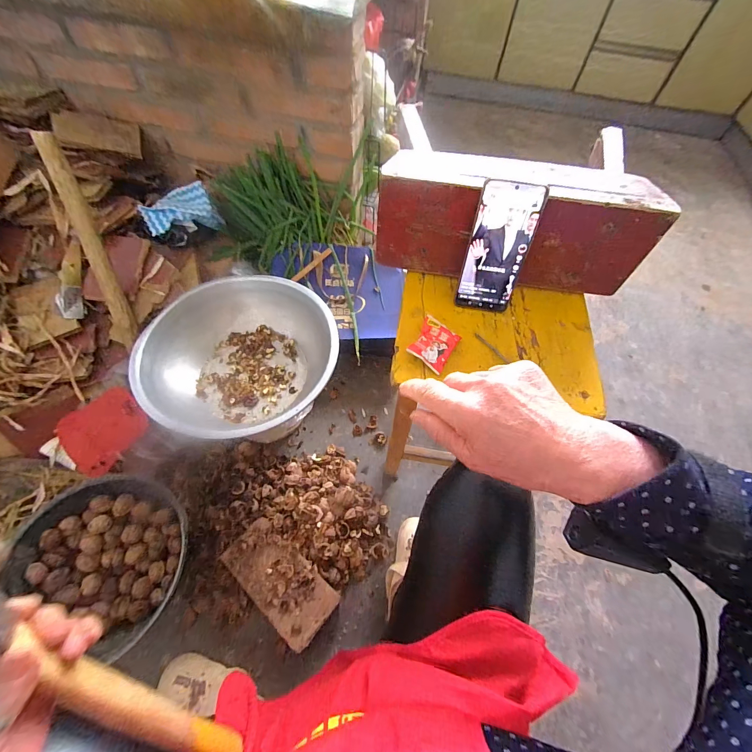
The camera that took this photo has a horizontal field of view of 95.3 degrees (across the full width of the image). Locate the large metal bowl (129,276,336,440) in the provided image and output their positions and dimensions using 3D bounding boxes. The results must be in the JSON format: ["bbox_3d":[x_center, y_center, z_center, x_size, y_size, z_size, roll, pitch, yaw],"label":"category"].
[{"bbox_3d":[-0.268,-0.036,0.716,0.372,0.119,0.358,1,59,-2],"label":"large metal bowl"}]

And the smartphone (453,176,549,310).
[{"bbox_3d":[0.157,-0.160,0.444,0.076,0.160,0.006,7,38,2],"label":"smartphone"}]

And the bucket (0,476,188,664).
[{"bbox_3d":[-0.487,0.344,0.655,0.295,0.159,0.252,33,63,15],"label":"bucket"}]

